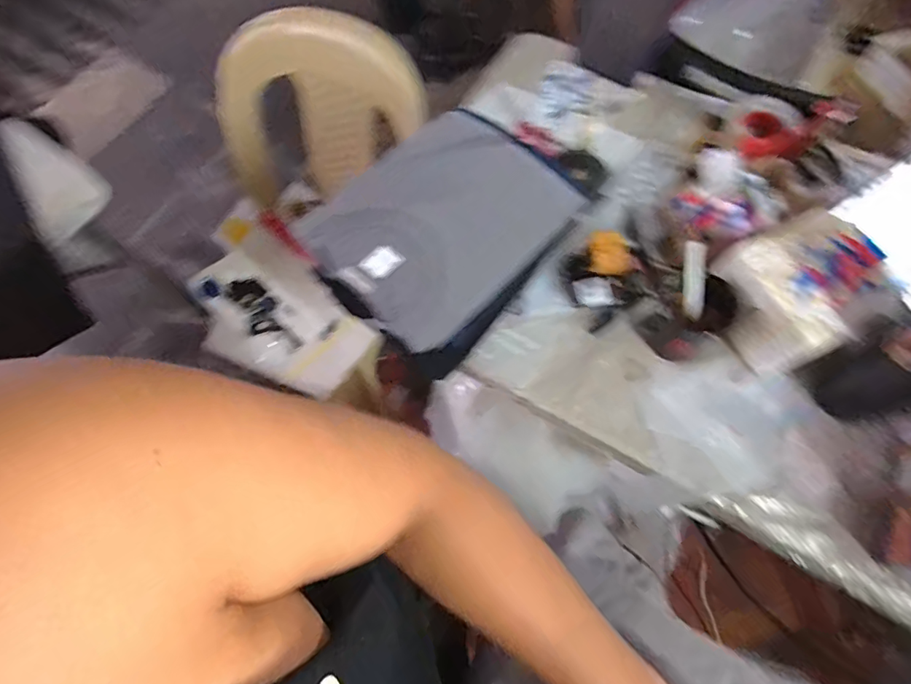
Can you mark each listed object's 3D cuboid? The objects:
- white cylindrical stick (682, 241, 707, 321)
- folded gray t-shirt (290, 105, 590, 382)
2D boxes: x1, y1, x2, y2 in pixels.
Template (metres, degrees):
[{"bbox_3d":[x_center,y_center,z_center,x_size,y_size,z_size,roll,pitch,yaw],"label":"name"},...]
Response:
[{"bbox_3d":[0.293,-0.076,0.602,0.020,0.098,0.018,-12,26,-3],"label":"white cylindrical stick"},{"bbox_3d":[-0.009,-0.142,0.583,0.239,0.057,0.295,41,75,16],"label":"folded gray t-shirt"}]

